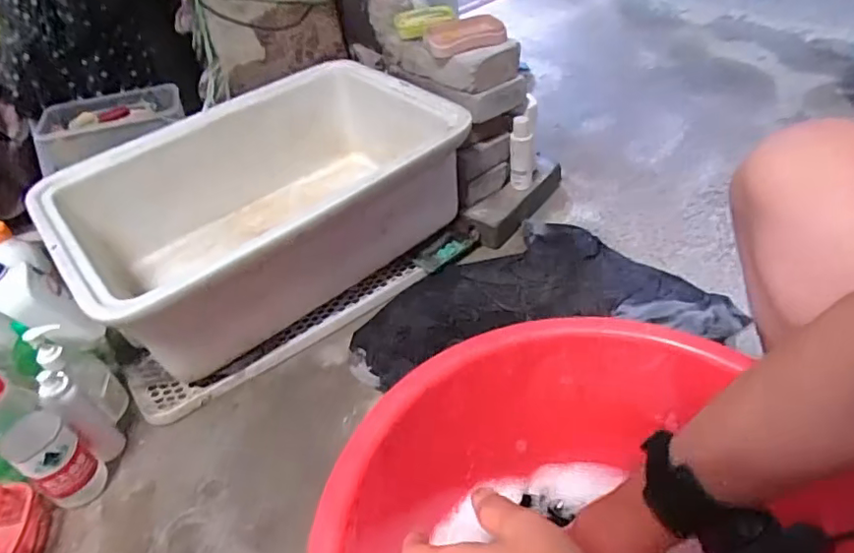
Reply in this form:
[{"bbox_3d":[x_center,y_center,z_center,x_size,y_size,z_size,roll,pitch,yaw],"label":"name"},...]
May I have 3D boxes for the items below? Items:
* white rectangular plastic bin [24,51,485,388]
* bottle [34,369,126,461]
[{"bbox_3d":[-0.262,-0.113,0.919,0.559,0.229,0.419,-33,47,-25],"label":"white rectangular plastic bin"},{"bbox_3d":[-0.423,0.173,0.700,0.045,0.141,0.042,-3,43,3],"label":"bottle"}]

